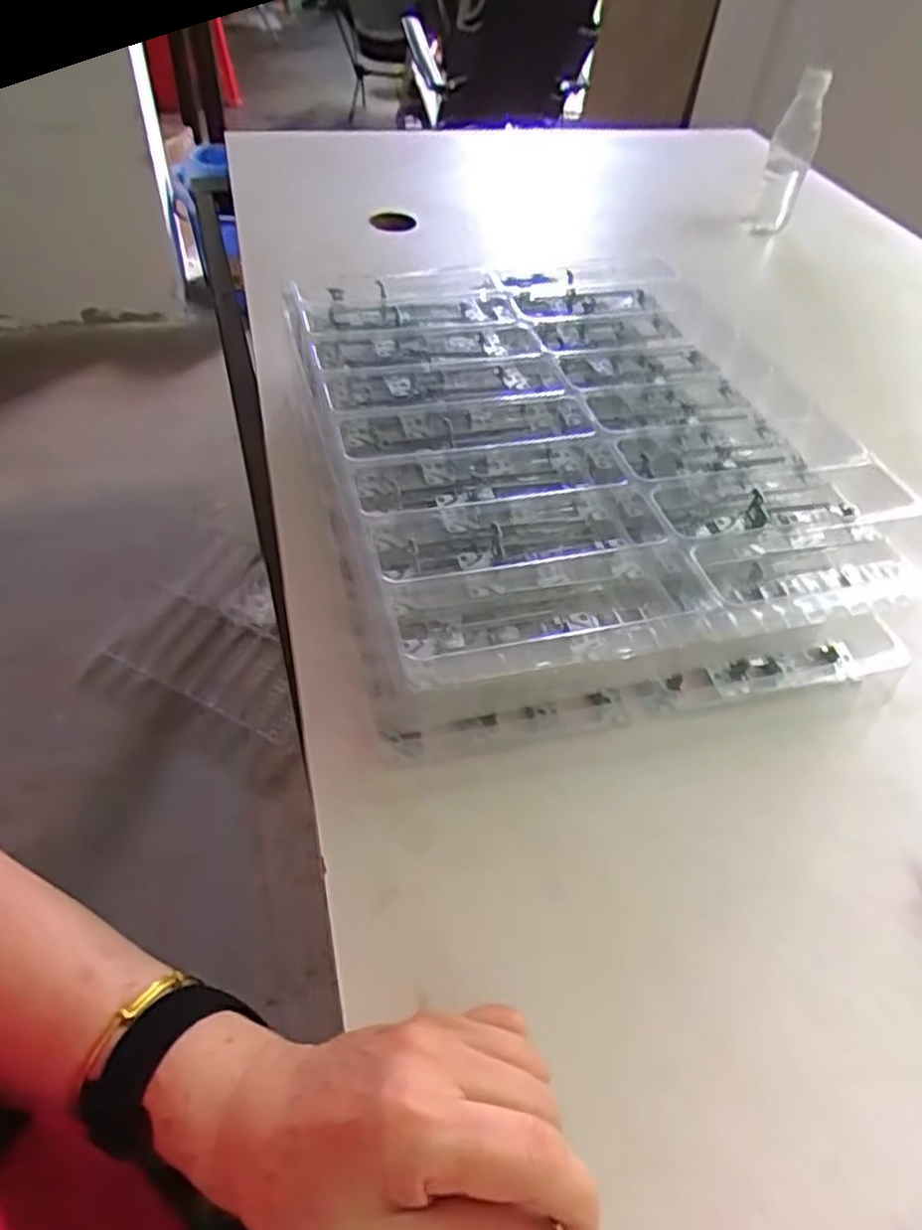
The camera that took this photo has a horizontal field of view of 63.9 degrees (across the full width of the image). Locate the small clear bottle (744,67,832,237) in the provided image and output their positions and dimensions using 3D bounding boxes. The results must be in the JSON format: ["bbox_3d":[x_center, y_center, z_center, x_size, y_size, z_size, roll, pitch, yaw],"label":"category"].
[{"bbox_3d":[0.406,-0.566,0.917,0.051,0.177,0.045,18,49,12],"label":"small clear bottle"}]

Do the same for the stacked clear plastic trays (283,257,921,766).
[{"bbox_3d":[0.077,-0.114,0.549,0.344,0.097,0.422,-9,49,-12],"label":"stacked clear plastic trays"}]

